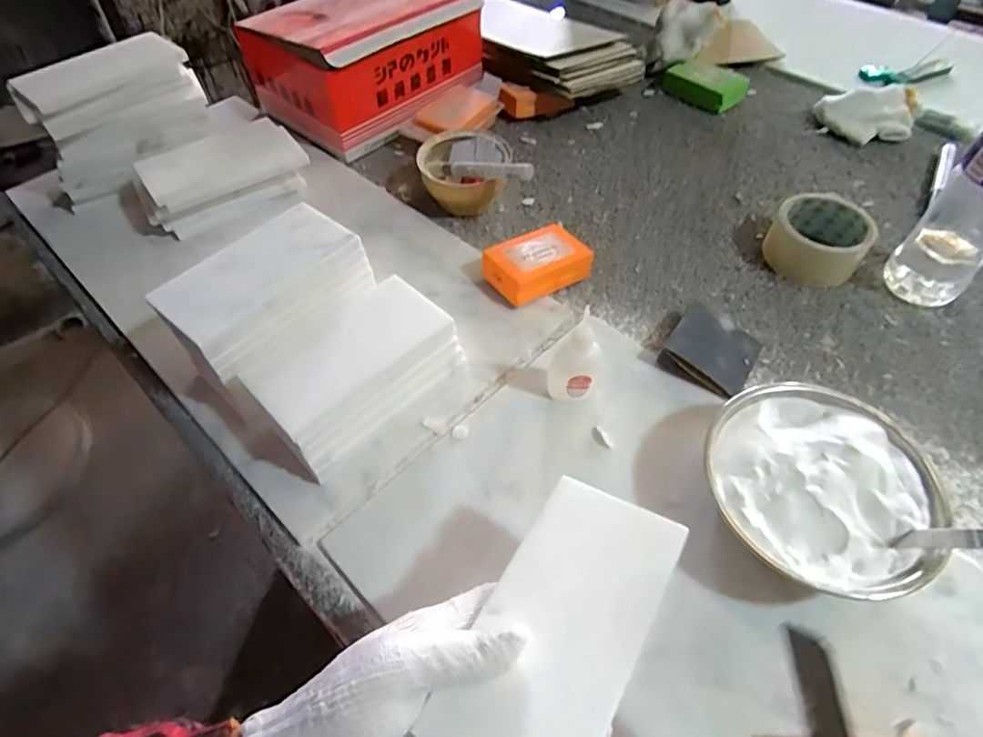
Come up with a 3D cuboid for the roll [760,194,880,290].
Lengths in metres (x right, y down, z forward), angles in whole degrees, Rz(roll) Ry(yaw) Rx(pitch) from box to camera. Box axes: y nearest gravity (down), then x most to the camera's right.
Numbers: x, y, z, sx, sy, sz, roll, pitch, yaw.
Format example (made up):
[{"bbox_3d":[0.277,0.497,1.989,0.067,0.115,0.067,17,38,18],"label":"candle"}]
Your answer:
[{"bbox_3d":[0.325,-0.129,0.558,0.087,0.045,0.092,0,52,0],"label":"roll"}]

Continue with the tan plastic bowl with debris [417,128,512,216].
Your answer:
[{"bbox_3d":[-0.030,-0.218,0.621,0.096,0.061,0.100,0,52,0],"label":"tan plastic bowl with debris"}]

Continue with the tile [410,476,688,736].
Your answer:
[{"bbox_3d":[0.035,0.125,0.273,0.073,0.010,0.147,23,55,17],"label":"tile"}]

